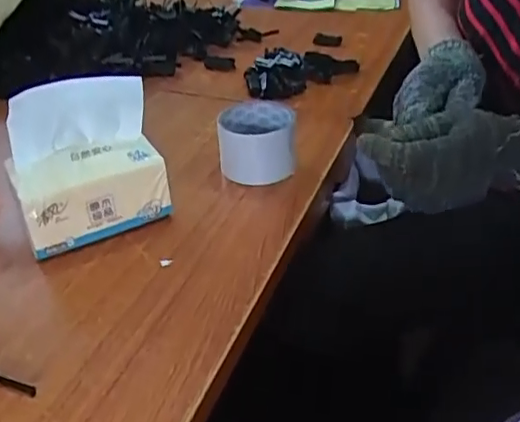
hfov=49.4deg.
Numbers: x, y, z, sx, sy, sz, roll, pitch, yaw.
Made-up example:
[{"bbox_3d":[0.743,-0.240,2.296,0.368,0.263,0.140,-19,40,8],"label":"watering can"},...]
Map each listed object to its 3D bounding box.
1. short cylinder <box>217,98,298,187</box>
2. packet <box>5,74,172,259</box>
[{"bbox_3d":[-0.004,-0.077,0.634,0.083,0.066,0.081,0,35,-2],"label":"short cylinder"},{"bbox_3d":[-0.164,-0.047,0.531,0.131,0.135,0.084,-17,39,-25],"label":"packet"}]

